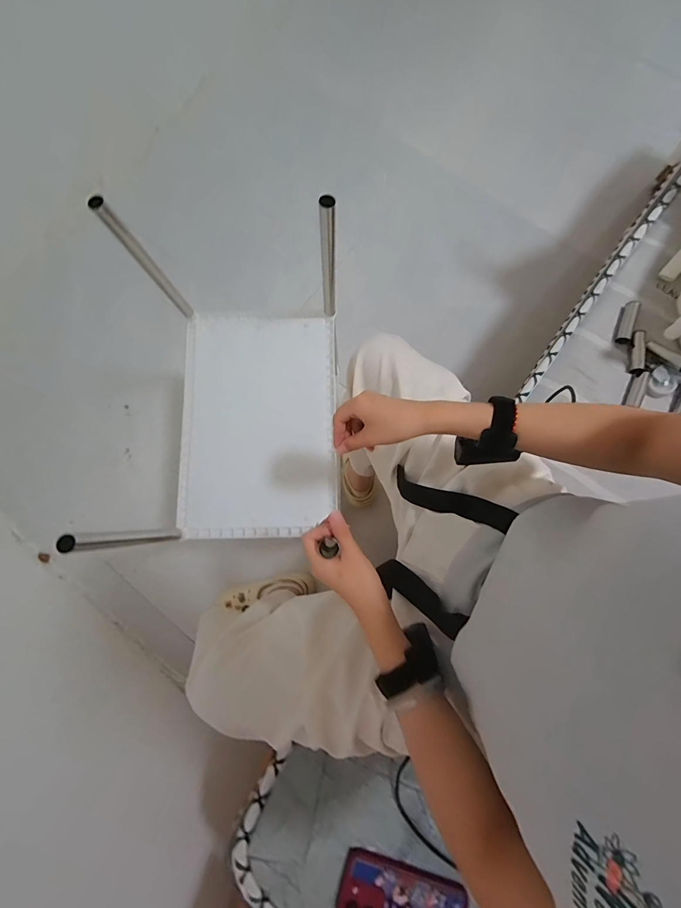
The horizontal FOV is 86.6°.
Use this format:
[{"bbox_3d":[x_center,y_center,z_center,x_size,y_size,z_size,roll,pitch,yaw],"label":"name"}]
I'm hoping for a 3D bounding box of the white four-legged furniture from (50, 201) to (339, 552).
[{"bbox_3d":[-0.156,-0.088,0.567,0.298,0.268,0.434,0,80,1],"label":"white four-legged furniture"}]

